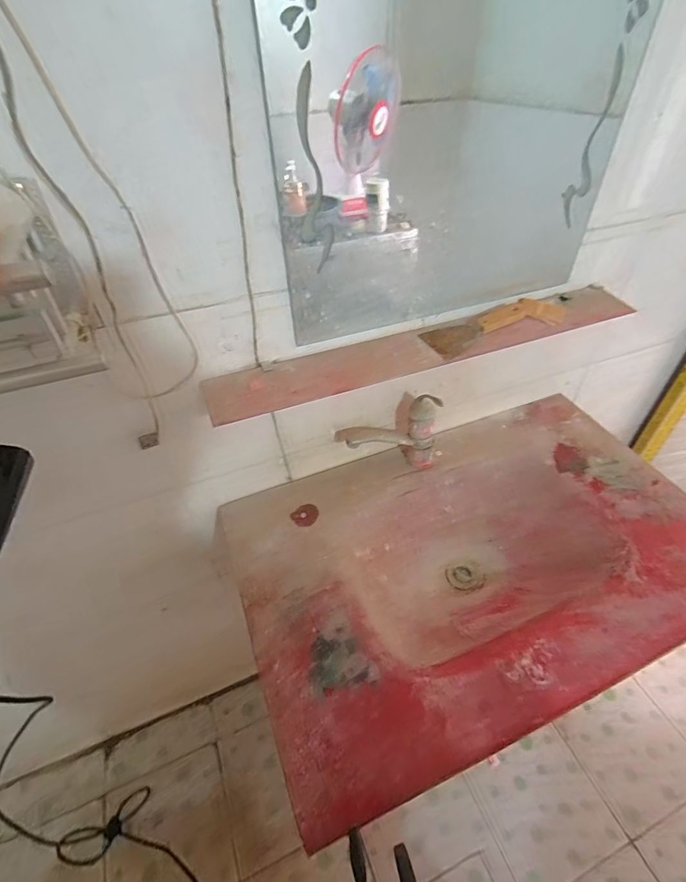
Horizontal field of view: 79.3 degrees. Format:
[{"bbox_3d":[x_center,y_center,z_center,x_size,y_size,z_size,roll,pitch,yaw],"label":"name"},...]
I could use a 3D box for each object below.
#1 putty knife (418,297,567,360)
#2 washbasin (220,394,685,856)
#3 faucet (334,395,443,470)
[{"bbox_3d":[0.248,-0.189,0.668,0.254,0.026,0.061,-20,45,-17],"label":"putty knife"},{"bbox_3d":[0.227,0.215,0.730,0.759,0.150,0.474,-17,44,-14],"label":"washbasin"},{"bbox_3d":[0.082,-0.012,0.761,0.181,0.170,0.066,-10,43,-7],"label":"faucet"}]

